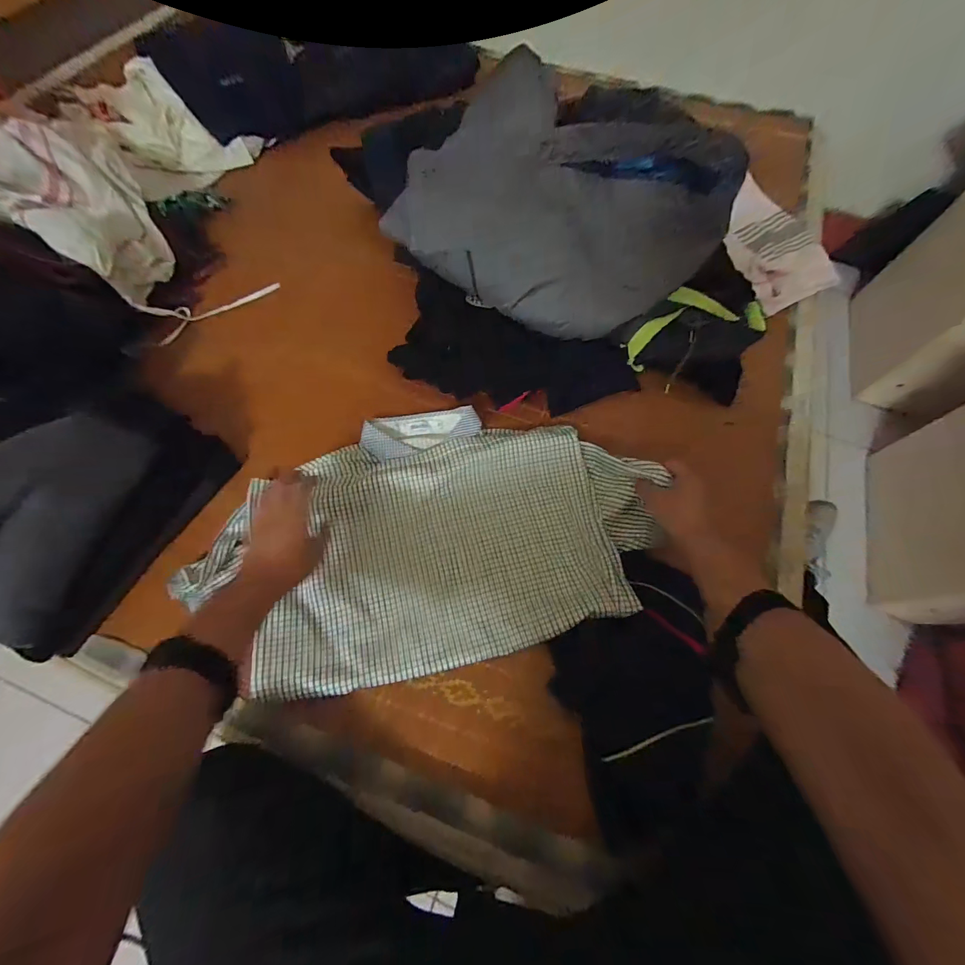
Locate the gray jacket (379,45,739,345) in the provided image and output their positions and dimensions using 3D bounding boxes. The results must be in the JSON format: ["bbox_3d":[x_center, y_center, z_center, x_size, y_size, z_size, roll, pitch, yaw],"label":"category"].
[{"bbox_3d":[0.116,-0.408,0.638,0.501,0.226,0.223,12,67,2],"label":"gray jacket"}]

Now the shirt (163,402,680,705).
[{"bbox_3d":[-0.062,0.061,0.583,0.586,0.057,0.382,-12,68,-8],"label":"shirt"}]

